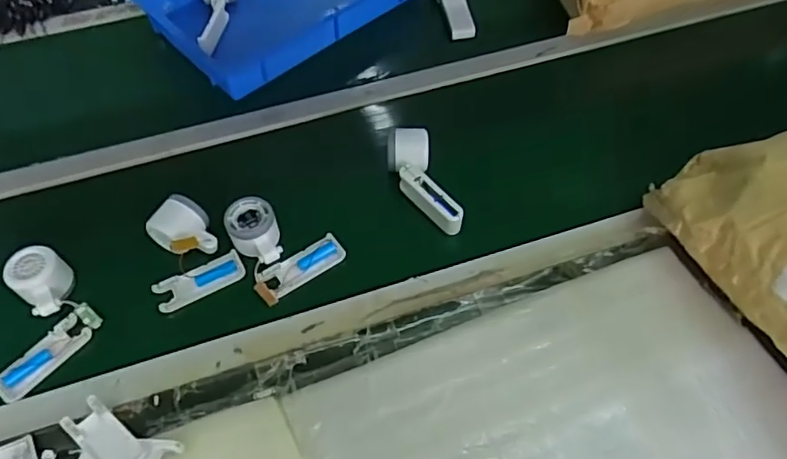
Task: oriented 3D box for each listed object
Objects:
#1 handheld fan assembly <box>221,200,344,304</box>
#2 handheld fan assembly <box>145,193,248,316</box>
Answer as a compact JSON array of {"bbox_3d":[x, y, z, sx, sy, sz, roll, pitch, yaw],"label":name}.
[{"bbox_3d":[-0.138,0.009,0.689,0.110,0.045,0.124,-32,61,-18],"label":"handheld fan assembly"},{"bbox_3d":[-0.255,0.023,0.686,0.105,0.059,0.120,-27,60,-16],"label":"handheld fan assembly"}]

